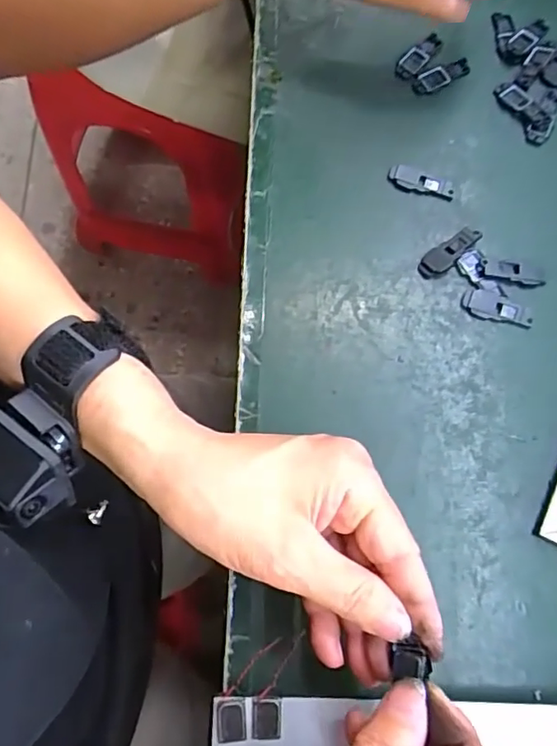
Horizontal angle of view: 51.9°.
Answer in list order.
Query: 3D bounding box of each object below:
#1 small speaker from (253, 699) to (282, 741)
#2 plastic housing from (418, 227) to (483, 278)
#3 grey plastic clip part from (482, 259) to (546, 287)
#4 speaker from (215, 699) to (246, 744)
[{"bbox_3d":[-0.005,0.159,0.262,0.013,0.004,0.016,1,75,0],"label":"small speaker"},{"bbox_3d":[0.100,-0.071,0.337,0.043,0.004,0.014,-39,78,-10],"label":"plastic housing"},{"bbox_3d":[0.138,-0.059,0.333,0.036,0.004,0.013,11,75,3],"label":"grey plastic clip part"},{"bbox_3d":[-0.022,0.159,0.260,0.014,0.004,0.017,-5,75,-1],"label":"speaker"}]

